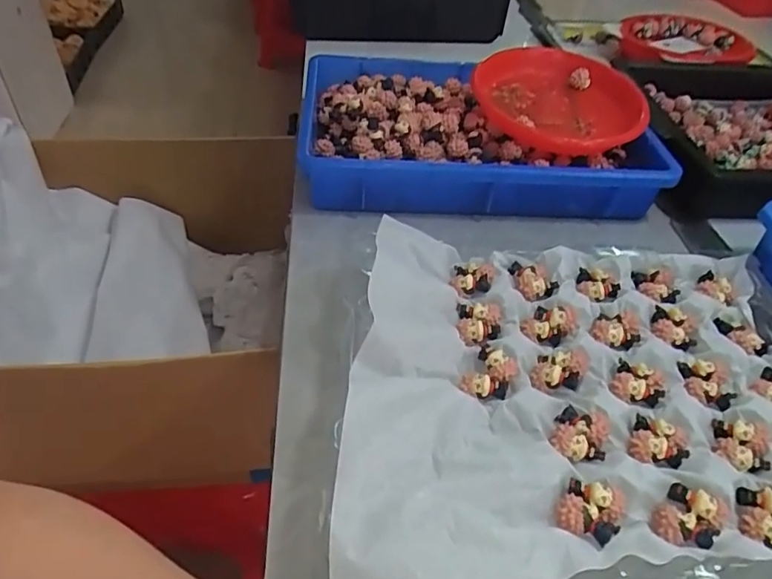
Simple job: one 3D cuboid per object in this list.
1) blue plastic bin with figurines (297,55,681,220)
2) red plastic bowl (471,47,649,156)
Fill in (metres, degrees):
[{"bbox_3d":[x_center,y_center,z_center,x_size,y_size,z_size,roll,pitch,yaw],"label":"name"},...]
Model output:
[{"bbox_3d":[0.094,-0.179,0.624,0.352,0.065,0.259,1,44,-4],"label":"blue plastic bin with figurines"},{"bbox_3d":[0.179,-0.202,0.591,0.167,0.029,0.150,2,53,2],"label":"red plastic bowl"}]

